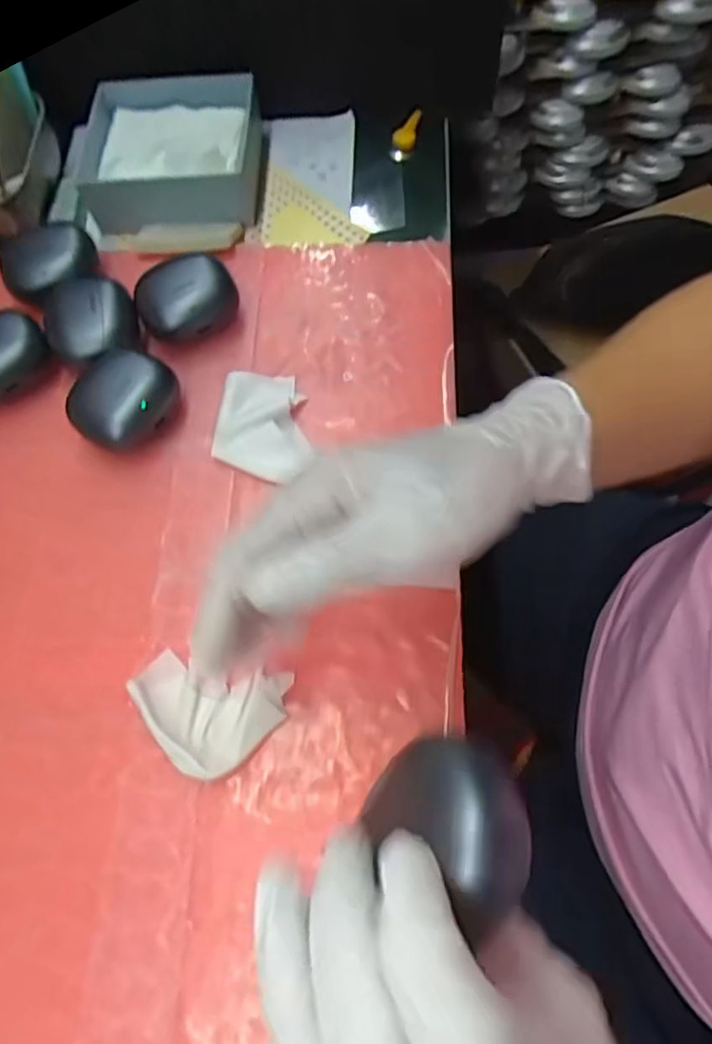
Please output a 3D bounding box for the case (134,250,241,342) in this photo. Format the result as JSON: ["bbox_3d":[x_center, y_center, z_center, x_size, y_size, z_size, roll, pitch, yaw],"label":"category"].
[{"bbox_3d":[-0.099,-0.130,0.365,0.056,0.027,0.047,-12,66,-2],"label":"case"}]

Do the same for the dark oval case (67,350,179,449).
[{"bbox_3d":[-0.126,-0.066,0.339,0.039,0.032,0.056,34,72,17],"label":"dark oval case"}]

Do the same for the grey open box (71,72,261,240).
[{"bbox_3d":[-0.134,-0.257,0.430,0.131,0.036,0.123,-3,66,2],"label":"grey open box"}]

